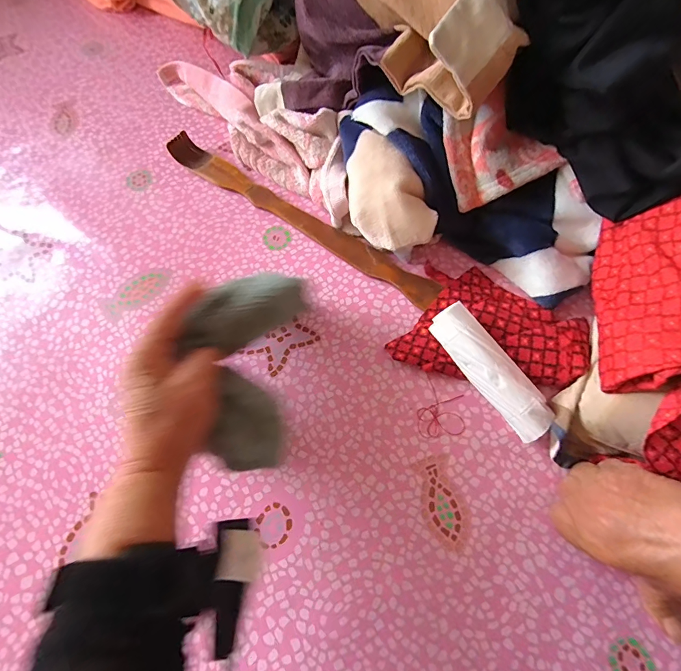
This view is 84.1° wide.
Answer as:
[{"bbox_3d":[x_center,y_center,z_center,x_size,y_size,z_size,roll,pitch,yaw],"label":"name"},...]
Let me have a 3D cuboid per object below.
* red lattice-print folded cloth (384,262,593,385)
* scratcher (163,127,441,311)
[{"bbox_3d":[0.146,-0.011,0.368,0.168,0.033,0.117,15,70,7],"label":"red lattice-print folded cloth"},{"bbox_3d":[-0.051,-0.138,0.434,0.366,0.022,0.034,34,73,14],"label":"scratcher"}]

